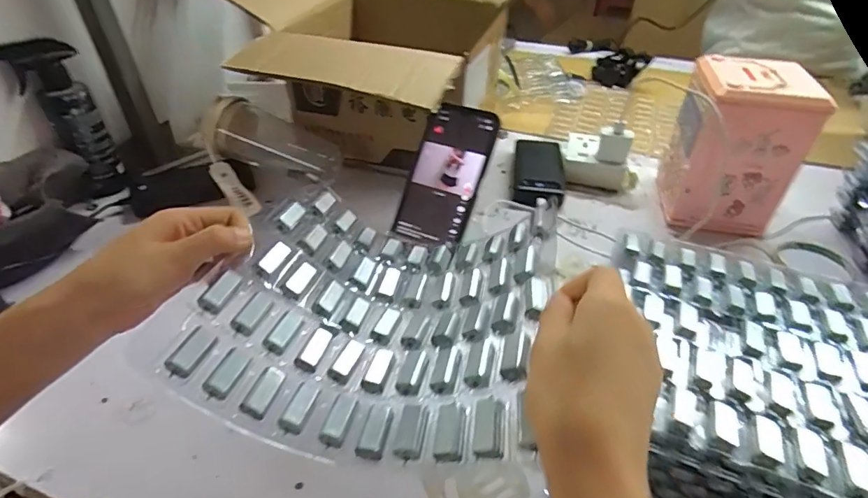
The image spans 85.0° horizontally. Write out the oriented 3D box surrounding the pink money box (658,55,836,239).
[{"bbox_3d":[0.380,-0.133,0.607,0.124,0.178,0.126,11,42,14],"label":"pink money box"}]

